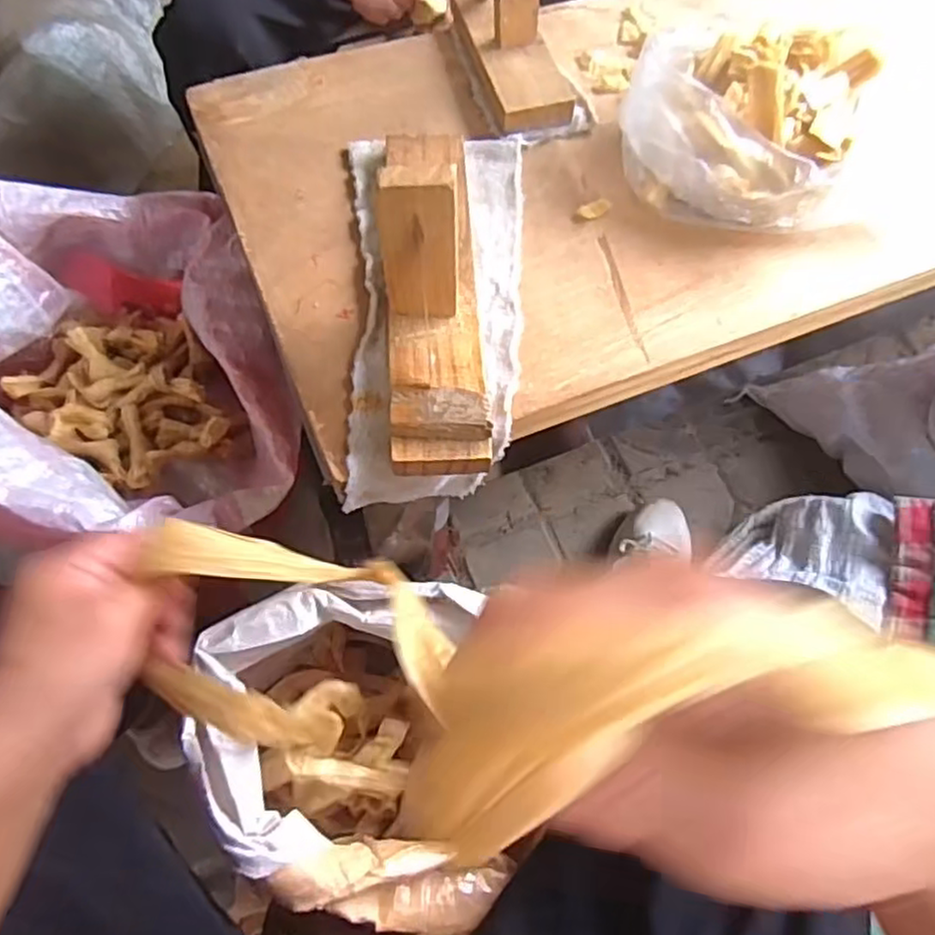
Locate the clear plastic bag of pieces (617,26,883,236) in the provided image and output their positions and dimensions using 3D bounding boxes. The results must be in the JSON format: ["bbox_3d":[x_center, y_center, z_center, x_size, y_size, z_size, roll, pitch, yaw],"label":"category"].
[{"bbox_3d":[0.206,-0.267,0.524,0.167,0.068,0.171,23,65,8],"label":"clear plastic bag of pieces"}]

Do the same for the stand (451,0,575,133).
[{"bbox_3d":[0.038,-0.360,0.533,0.059,0.127,0.145,-16,65,-11],"label":"stand"}]

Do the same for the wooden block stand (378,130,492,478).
[{"bbox_3d":[-0.020,-0.131,0.422,0.064,0.126,0.249,-2,64,-4],"label":"wooden block stand"}]

